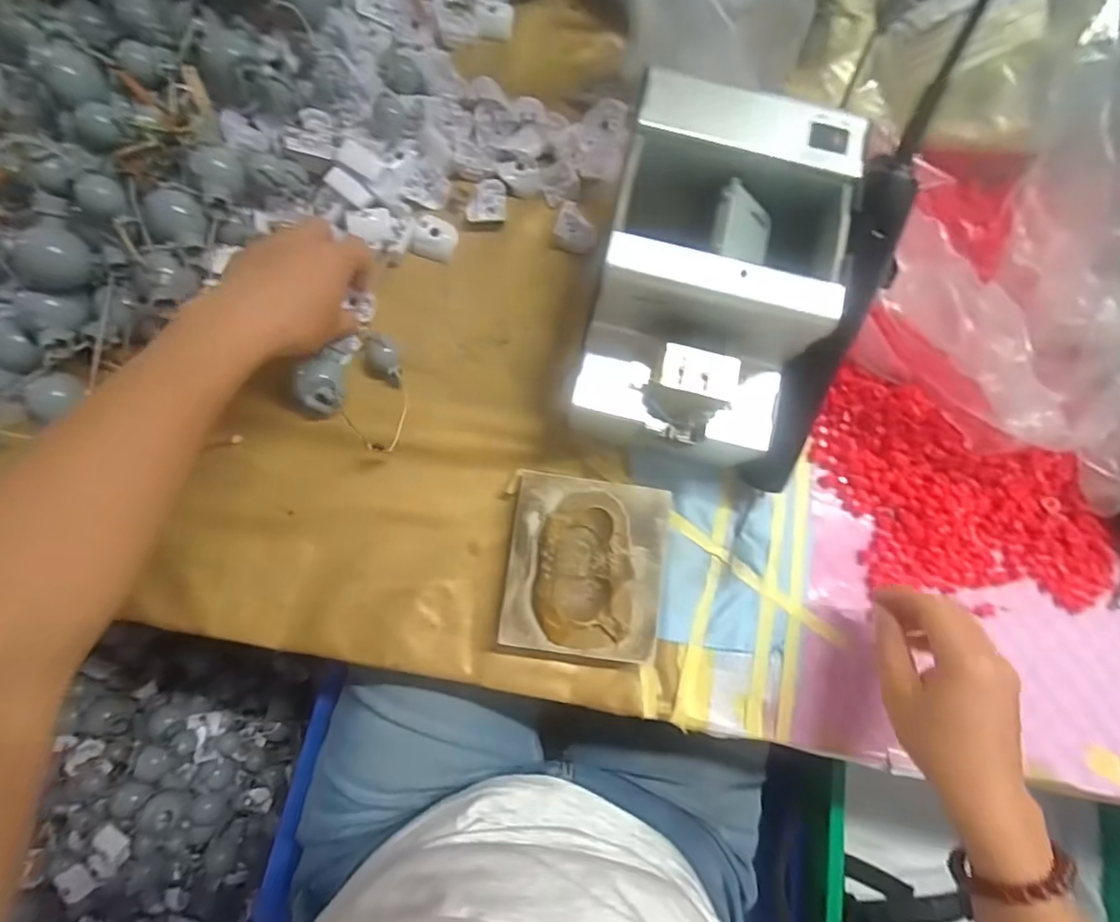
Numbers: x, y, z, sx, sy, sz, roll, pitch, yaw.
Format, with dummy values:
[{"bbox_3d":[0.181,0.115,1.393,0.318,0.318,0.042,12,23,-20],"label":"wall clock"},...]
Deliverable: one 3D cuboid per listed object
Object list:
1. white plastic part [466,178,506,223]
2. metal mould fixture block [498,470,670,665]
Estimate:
[{"bbox_3d":[-0.057,-0.200,0.432,0.029,0.012,0.032,1,81,-3],"label":"white plastic part"},{"bbox_3d":[0.018,0.071,0.379,0.103,0.032,0.115,9,81,-2],"label":"metal mould fixture block"}]

